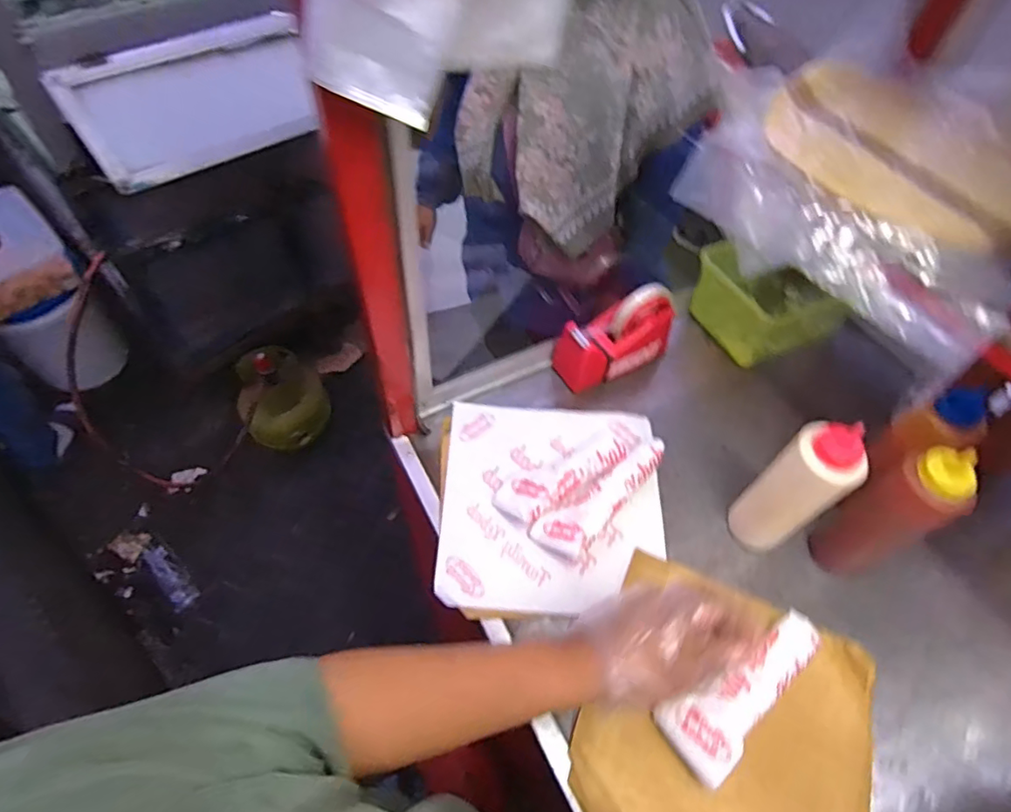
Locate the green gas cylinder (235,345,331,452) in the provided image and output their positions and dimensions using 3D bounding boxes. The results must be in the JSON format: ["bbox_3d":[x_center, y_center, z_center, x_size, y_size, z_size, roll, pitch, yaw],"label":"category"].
[{"bbox_3d":[-0.687,-0.039,1.694,0.247,0.299,0.275,-21,62,-17],"label":"green gas cylinder"}]

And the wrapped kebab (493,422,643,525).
[{"bbox_3d":[0.081,0.073,0.652,0.196,0.035,0.055,-27,64,-19],"label":"wrapped kebab"}]

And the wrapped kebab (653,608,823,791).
[{"bbox_3d":[0.227,0.260,0.519,0.180,0.023,0.060,-33,66,-20],"label":"wrapped kebab"}]

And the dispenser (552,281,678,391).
[{"bbox_3d":[0.148,-0.092,0.733,0.160,0.093,0.071,-22,62,-17],"label":"dispenser"}]

